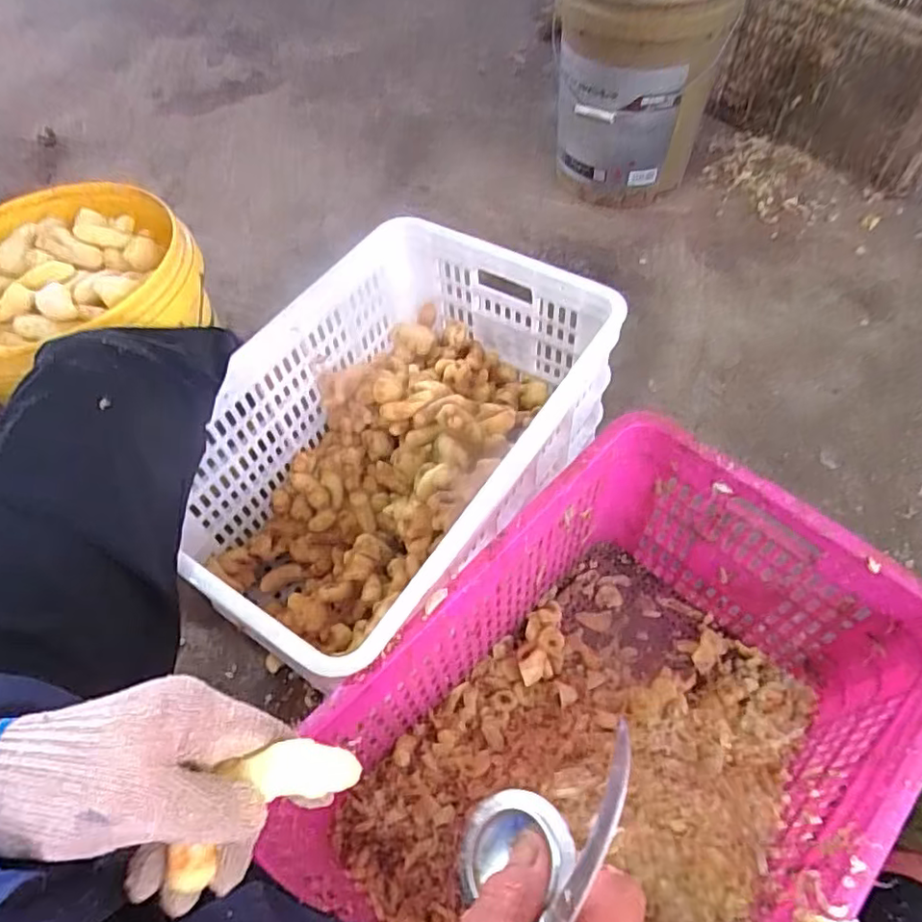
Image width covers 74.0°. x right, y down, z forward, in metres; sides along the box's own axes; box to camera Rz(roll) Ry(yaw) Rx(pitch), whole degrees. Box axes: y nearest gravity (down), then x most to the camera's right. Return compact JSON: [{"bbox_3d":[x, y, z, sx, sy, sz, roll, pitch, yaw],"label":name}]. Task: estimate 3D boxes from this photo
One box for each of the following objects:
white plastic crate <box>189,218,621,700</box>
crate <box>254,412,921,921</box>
[{"bbox_3d":[-0.077,0.004,0.759,0.349,0.281,0.517,25,61,21],"label":"white plastic crate"},{"bbox_3d":[0.140,0.264,0.572,0.498,0.260,0.343,-41,61,-21],"label":"crate"}]

